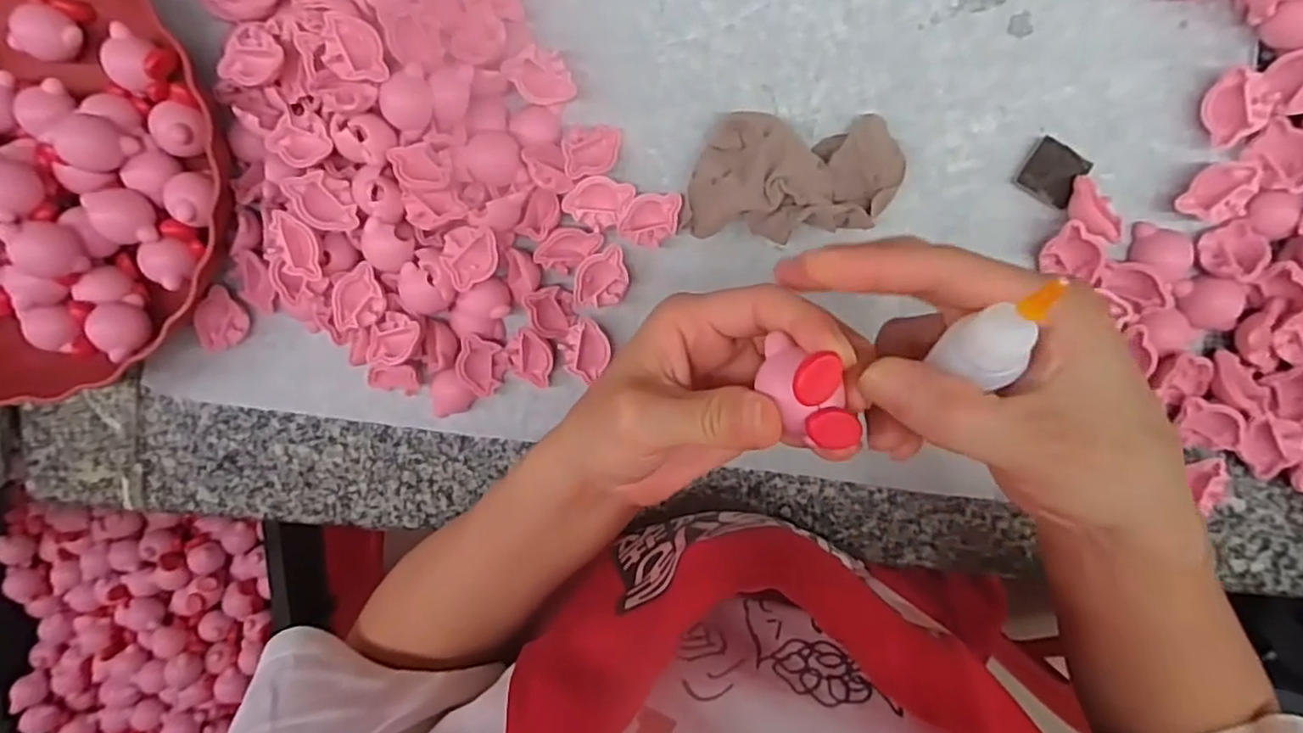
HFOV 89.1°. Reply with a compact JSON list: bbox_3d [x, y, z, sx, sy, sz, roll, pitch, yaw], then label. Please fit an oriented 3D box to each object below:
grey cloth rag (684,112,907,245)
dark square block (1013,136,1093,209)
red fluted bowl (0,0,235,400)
[{"bbox_3d":[0.075,-0.100,0.350,0.108,0.023,0.061,1,98,4],"label":"grey cloth rag"},{"bbox_3d":[0.210,-0.101,0.347,0.029,0.009,0.028,33,99,-1],"label":"dark square block"},{"bbox_3d":[-0.353,-0.108,0.365,0.233,0.057,0.230,1,98,4],"label":"red fluted bowl"}]

